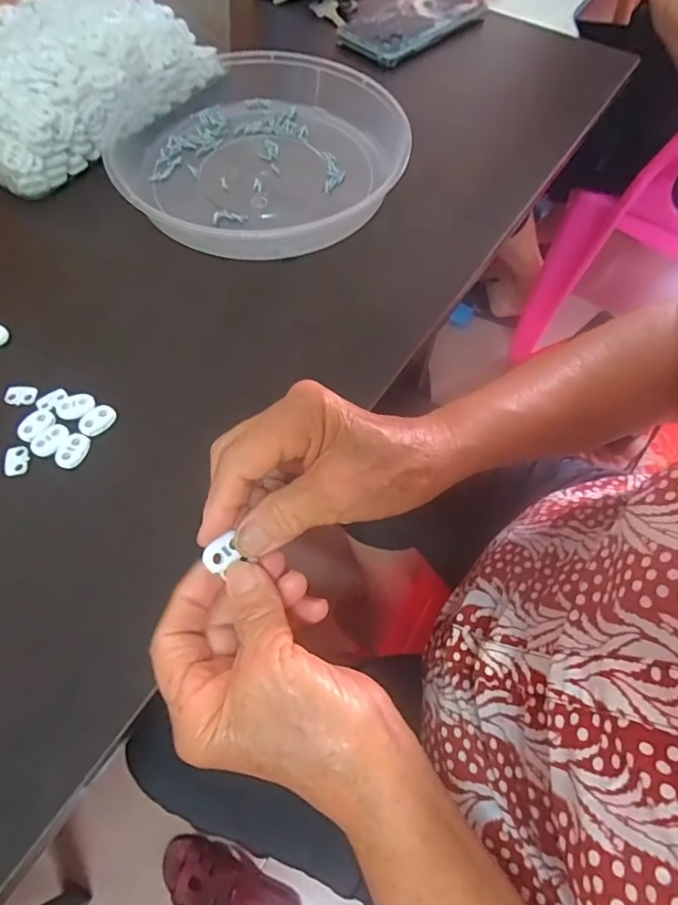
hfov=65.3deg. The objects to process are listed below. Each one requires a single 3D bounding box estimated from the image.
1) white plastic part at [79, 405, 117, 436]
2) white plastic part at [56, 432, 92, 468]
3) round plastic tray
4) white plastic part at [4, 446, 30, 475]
[{"bbox_3d":[-0.148,-0.020,0.325,0.016,0.004,0.022,35,66,16],"label":"white plastic part"},{"bbox_3d":[-0.158,-0.001,0.315,0.015,0.004,0.022,18,62,8],"label":"white plastic part"},{"bbox_3d":[-0.066,-0.253,0.437,0.229,0.039,0.233,1,61,-1],"label":"round plastic tray"},{"bbox_3d":[-0.191,0.004,0.312,0.014,0.004,0.019,-9,62,-7],"label":"white plastic part"}]

